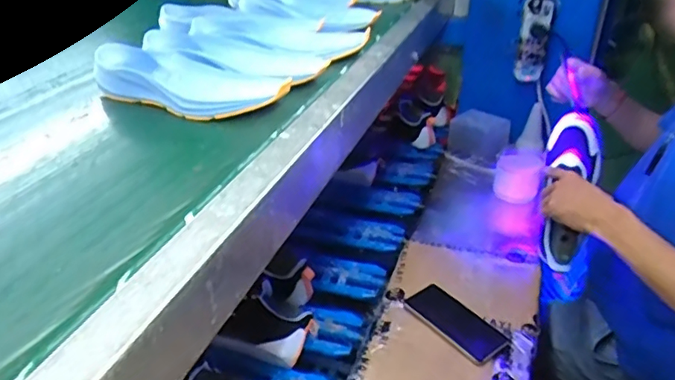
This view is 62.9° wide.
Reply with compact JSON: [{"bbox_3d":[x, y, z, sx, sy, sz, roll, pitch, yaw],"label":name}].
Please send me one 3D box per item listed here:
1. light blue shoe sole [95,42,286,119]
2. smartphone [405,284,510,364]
[{"bbox_3d":[-0.187,-0.137,0.689,0.266,0.043,0.105,15,34,24],"label":"light blue shoe sole"},{"bbox_3d":[0.184,0.205,0.862,0.081,0.007,0.155,-22,43,-35],"label":"smartphone"}]

